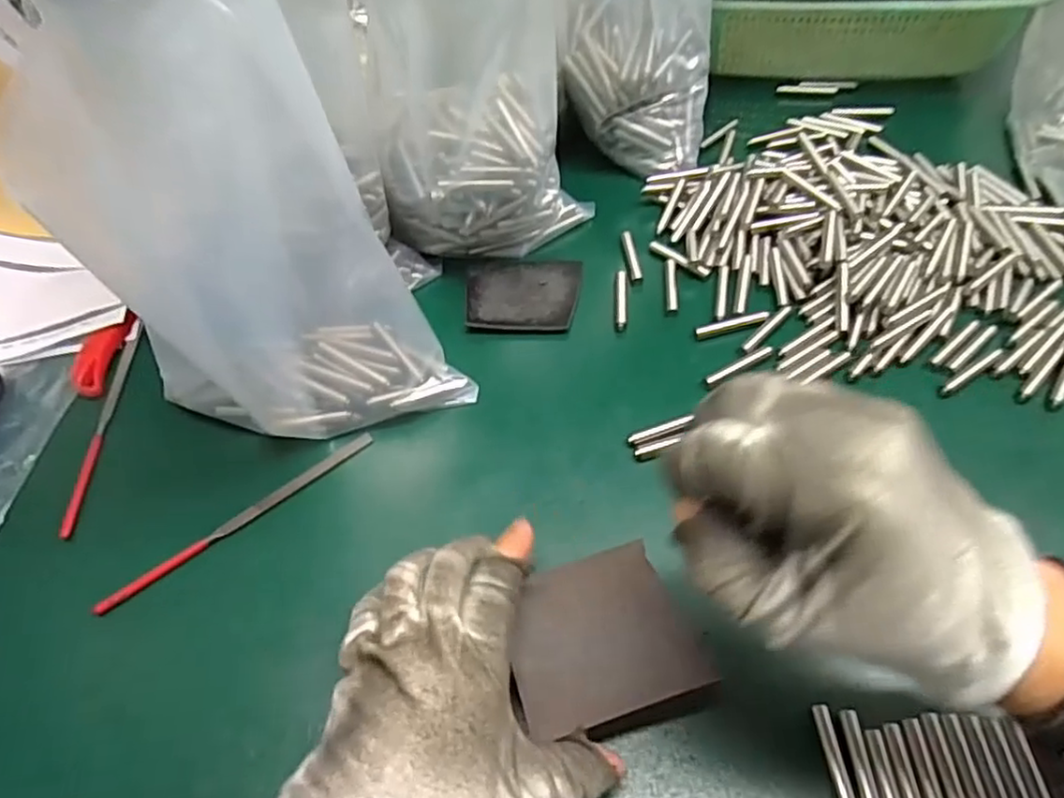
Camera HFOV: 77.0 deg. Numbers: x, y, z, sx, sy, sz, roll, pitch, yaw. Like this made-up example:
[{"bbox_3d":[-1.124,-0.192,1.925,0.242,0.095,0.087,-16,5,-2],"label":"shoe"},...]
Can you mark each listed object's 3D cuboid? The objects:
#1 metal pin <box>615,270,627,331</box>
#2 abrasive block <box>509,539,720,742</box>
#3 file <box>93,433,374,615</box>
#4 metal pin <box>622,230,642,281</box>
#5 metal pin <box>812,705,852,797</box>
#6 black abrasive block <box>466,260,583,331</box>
[{"bbox_3d":[0.058,-0.065,0.433,0.008,0.004,0.050,1,56,6],"label":"metal pin"},{"bbox_3d":[0.030,0.108,0.294,0.076,0.021,0.071,-15,54,-12],"label":"abrasive block"},{"bbox_3d":[-0.154,0.063,0.358,0.155,0.008,0.010,-38,61,-19],"label":"file"},{"bbox_3d":[0.068,-0.099,0.459,0.008,0.004,0.049,-6,54,0],"label":"metal pin"},{"bbox_3d":[0.123,0.149,0.268,0.006,0.004,0.048,-5,55,2],"label":"metal pin"},{"bbox_3d":[-0.007,-0.072,0.445,0.075,0.004,0.064,2,56,7],"label":"black abrasive block"}]

